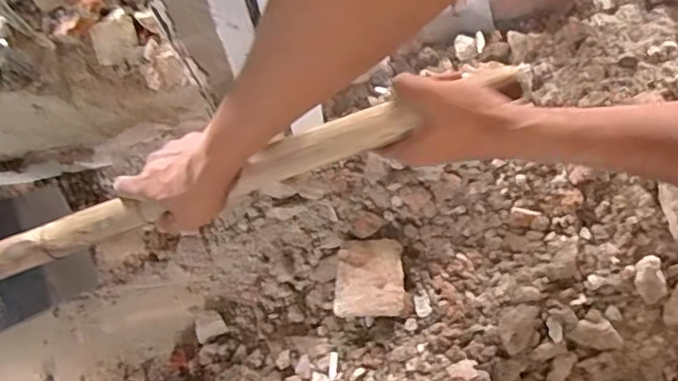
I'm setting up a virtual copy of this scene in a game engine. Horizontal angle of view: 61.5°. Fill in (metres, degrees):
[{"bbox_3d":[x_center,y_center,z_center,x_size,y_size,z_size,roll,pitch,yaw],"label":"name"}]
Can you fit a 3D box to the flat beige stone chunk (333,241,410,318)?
[{"bbox_3d":[0.046,0.124,0.792,0.096,0.046,0.117,-8,56,12],"label":"flat beige stone chunk"}]

